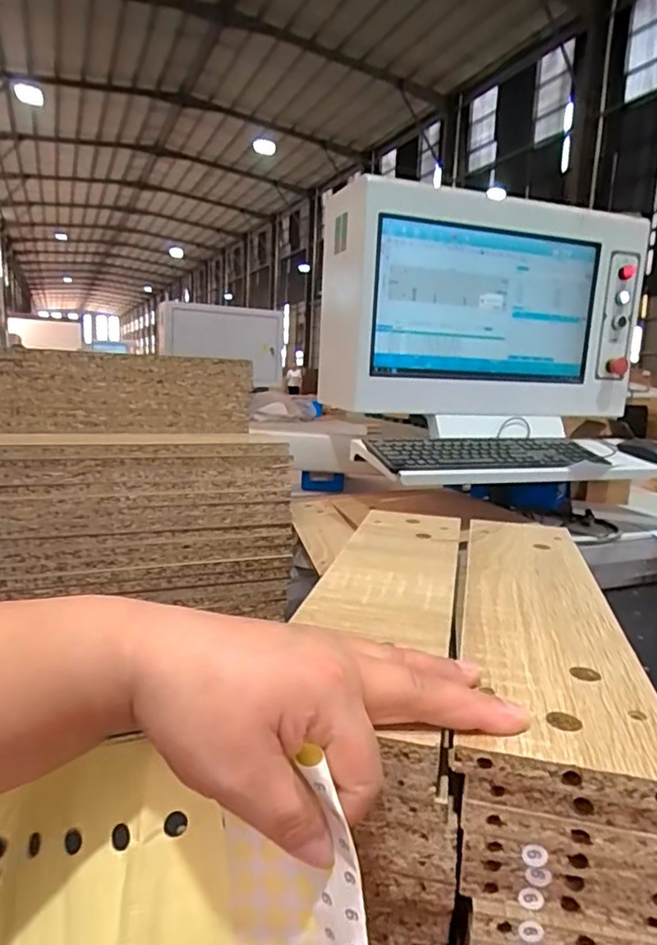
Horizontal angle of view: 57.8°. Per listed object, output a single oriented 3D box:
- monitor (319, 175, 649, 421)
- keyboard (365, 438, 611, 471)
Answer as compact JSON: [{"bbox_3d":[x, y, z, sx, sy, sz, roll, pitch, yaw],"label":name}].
[{"bbox_3d":[0.307,-0.311,1.163,0.652,0.380,0.163,-1,11,-19],"label":"monitor"},{"bbox_3d":[0.272,-0.031,1.032,0.414,0.025,0.121,0,29,-15],"label":"keyboard"}]

